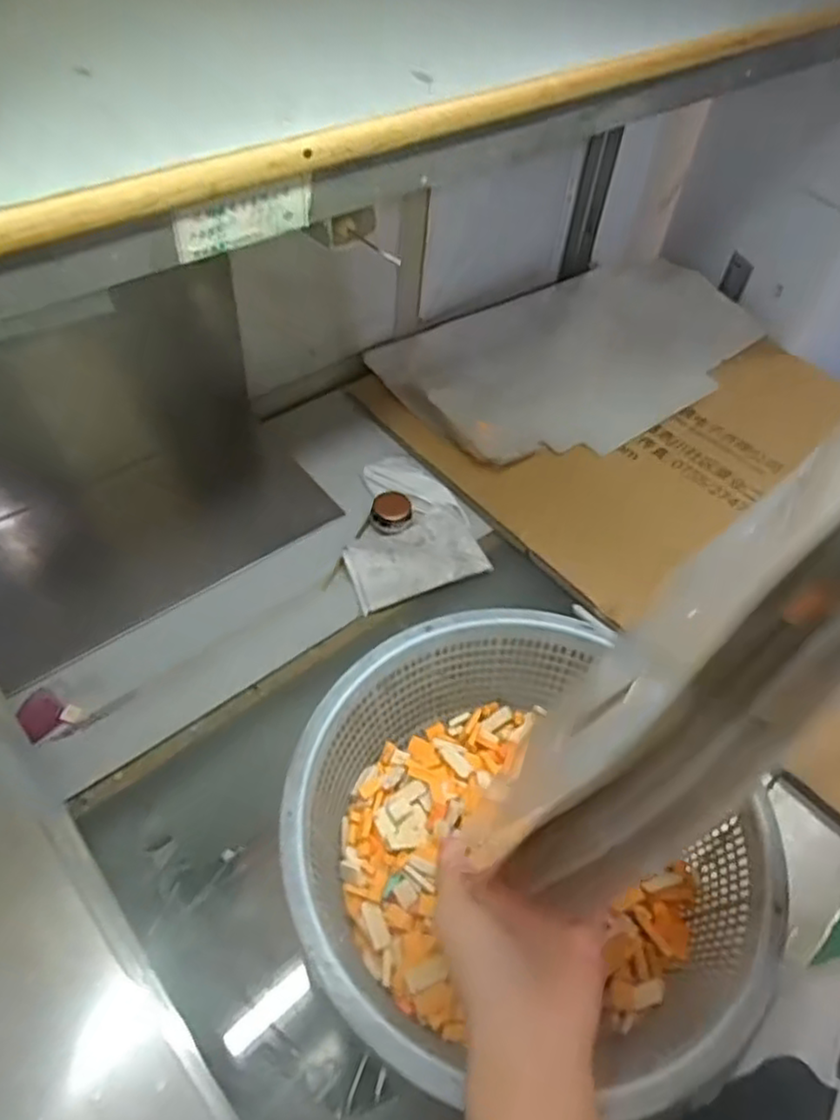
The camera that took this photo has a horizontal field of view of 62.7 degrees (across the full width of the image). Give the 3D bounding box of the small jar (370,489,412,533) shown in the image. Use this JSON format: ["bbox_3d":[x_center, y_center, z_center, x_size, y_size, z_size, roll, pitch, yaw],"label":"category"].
[{"bbox_3d":[-0.027,-0.045,0.635,0.035,0.018,0.033,2,50,-3],"label":"small jar"}]

